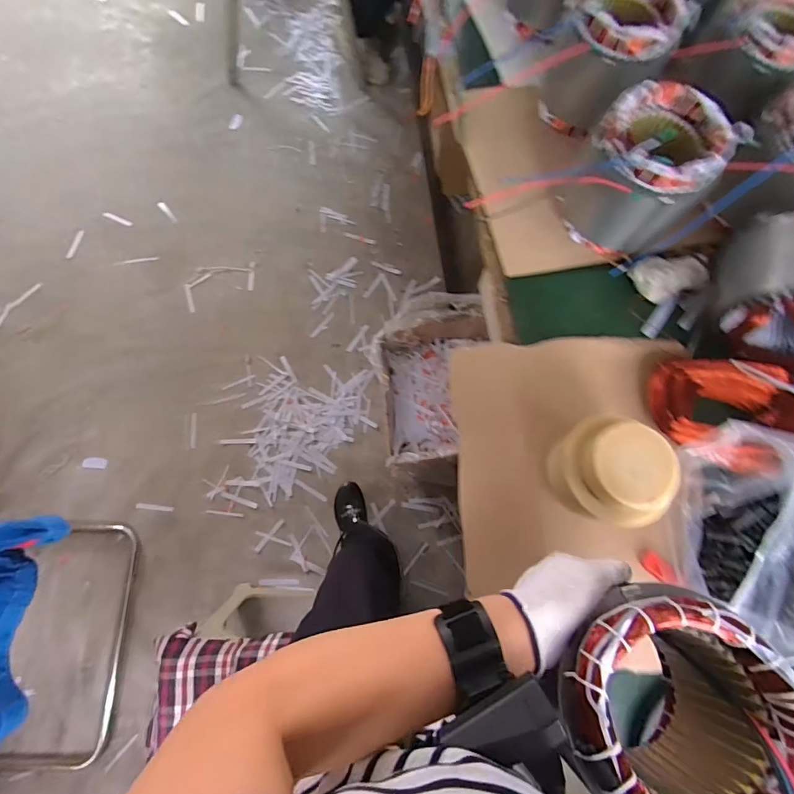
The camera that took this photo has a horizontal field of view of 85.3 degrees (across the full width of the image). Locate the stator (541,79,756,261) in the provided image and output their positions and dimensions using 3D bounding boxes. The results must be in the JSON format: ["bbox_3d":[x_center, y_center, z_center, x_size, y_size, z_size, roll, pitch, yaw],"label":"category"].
[{"bbox_3d":[0.314,-0.284,0.572,0.150,0.157,0.144,-32,77,-10],"label":"stator"}]

